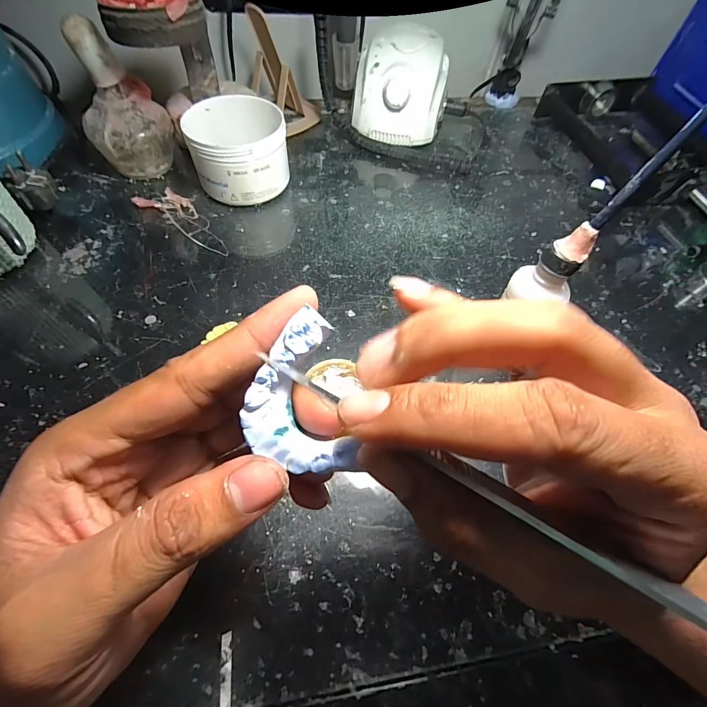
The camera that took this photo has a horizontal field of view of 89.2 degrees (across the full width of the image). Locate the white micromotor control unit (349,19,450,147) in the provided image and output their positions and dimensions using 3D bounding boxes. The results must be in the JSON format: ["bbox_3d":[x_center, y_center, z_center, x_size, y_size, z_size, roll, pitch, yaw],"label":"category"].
[{"bbox_3d":[0.060,-0.311,0.423,0.100,0.082,0.124,17,59,6],"label":"white micromotor control unit"}]

